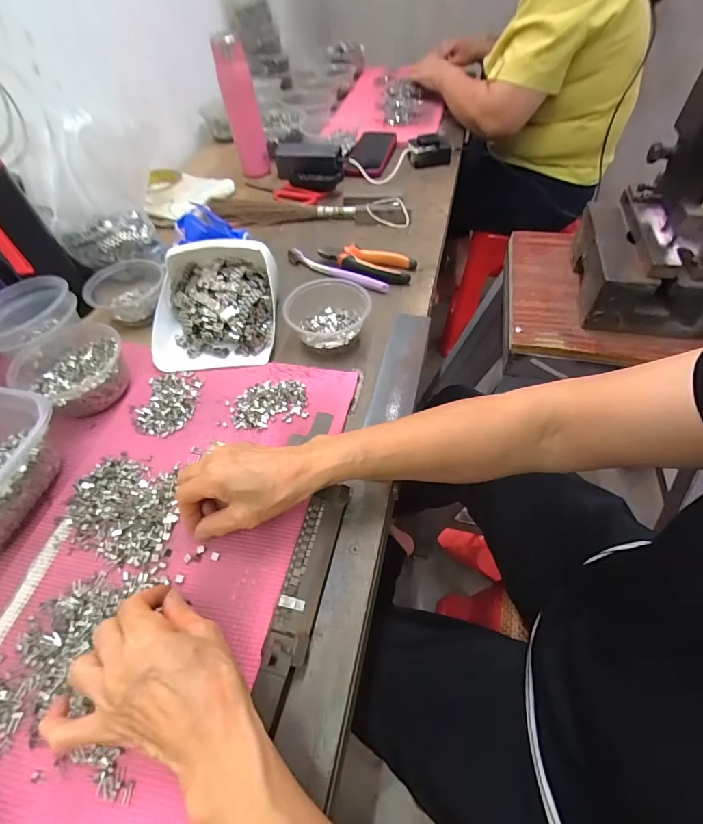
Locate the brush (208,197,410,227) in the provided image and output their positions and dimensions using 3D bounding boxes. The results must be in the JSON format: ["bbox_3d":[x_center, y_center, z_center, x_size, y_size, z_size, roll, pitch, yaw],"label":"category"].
[{"bbox_3d":[-0.080,-0.359,0.709,0.359,0.027,0.069,5,53,7],"label":"brush"}]

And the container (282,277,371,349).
[{"bbox_3d":[-0.029,-0.127,0.514,0.101,0.048,0.101,-2,53,2],"label":"container"}]

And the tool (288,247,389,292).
[{"bbox_3d":[-0.026,-0.217,0.607,0.182,0.015,0.020,27,59,21],"label":"tool"}]

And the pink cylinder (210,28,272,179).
[{"bbox_3d":[-0.210,-0.584,0.769,0.061,0.223,0.066,-16,53,-7],"label":"pink cylinder"}]

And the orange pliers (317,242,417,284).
[{"bbox_3d":[0.019,-0.225,0.605,0.148,0.024,0.061,14,55,14],"label":"orange pliers"}]

